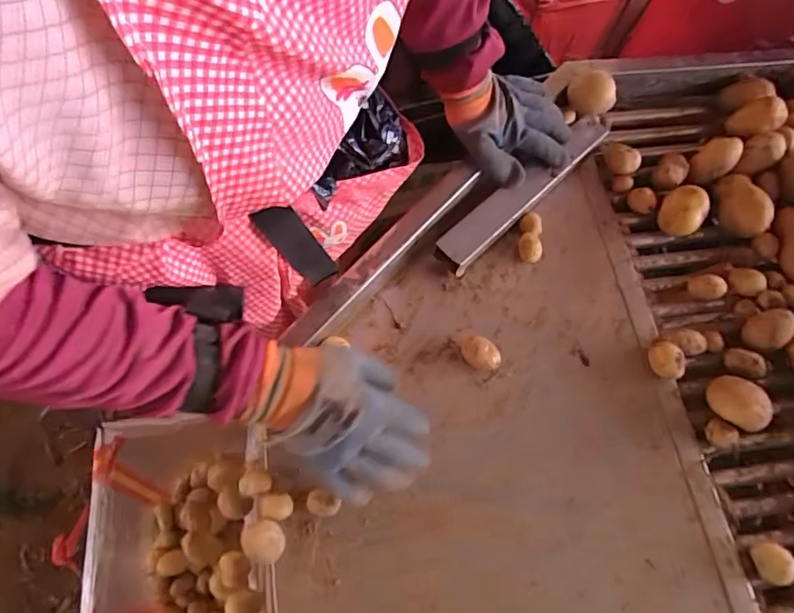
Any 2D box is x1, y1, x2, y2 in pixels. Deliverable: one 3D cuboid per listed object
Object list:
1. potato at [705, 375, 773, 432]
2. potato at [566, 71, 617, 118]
[{"bbox_3d":[0.351,0.103,0.559,0.057,0.040,0.046,30,67,7],"label":"potato"},{"bbox_3d":[0.241,-0.264,0.675,0.046,0.046,0.051,43,70,13],"label":"potato"}]

